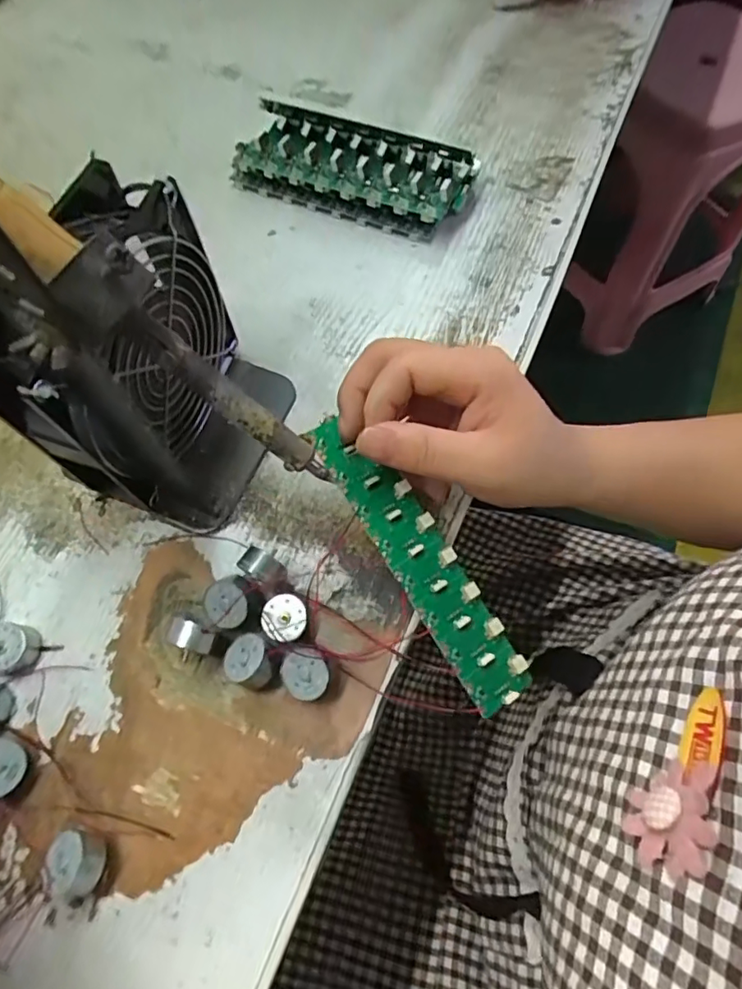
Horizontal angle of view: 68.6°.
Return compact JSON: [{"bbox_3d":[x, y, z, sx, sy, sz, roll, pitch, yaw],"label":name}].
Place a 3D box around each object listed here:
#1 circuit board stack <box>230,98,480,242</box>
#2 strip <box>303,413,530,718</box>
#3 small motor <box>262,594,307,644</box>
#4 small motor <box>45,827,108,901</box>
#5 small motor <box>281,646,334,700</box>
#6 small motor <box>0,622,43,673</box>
[{"bbox_3d":[-0.014,-0.230,0.383,0.161,0.039,0.056,22,68,10],"label":"circuit board stack"},{"bbox_3d":[0.021,0.028,0.258,0.031,0.007,0.153,-32,81,-13],"label":"strip"},{"bbox_3d":[-0.043,0.063,0.274,0.022,0.012,0.023,0,66,0],"label":"small motor"},{"bbox_3d":[-0.127,0.158,0.234,0.021,0.017,0.026,-17,67,-7],"label":"small motor"},{"bbox_3d":[-0.030,0.085,0.261,0.024,0.012,0.024,-1,88,17],"label":"small motor"},{"bbox_3d":[-0.179,0.076,0.270,0.022,0.014,0.023,0,66,0],"label":"small motor"}]

